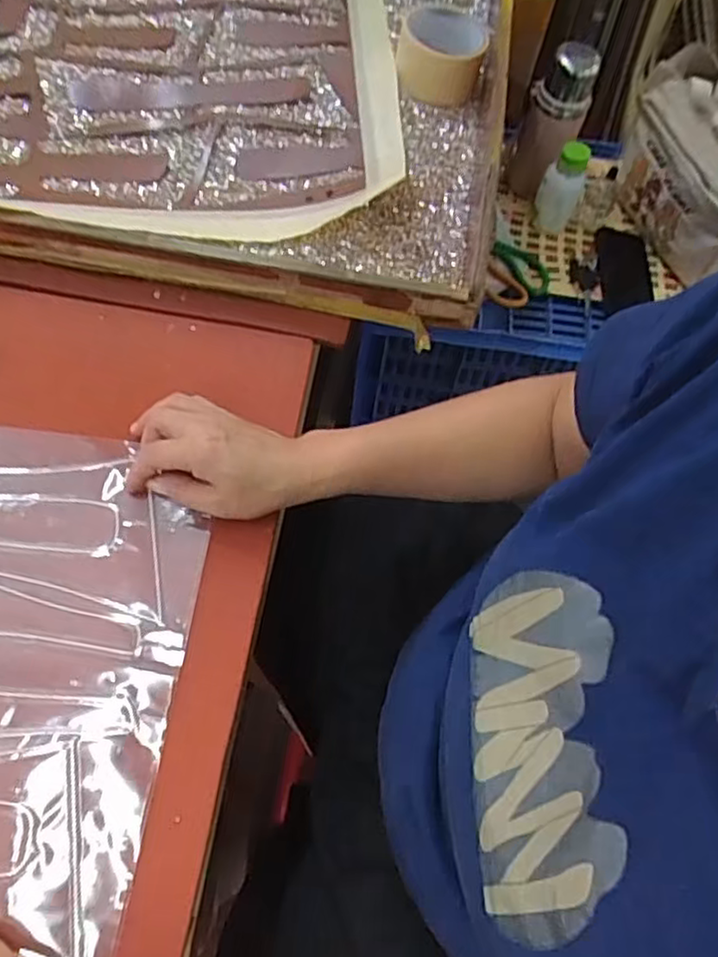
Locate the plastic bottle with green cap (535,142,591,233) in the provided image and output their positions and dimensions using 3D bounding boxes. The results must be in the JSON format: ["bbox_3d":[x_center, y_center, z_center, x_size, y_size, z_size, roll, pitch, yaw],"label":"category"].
[{"bbox_3d":[0.288,-0.415,0.946,0.058,0.125,0.043,18,64,4],"label":"plastic bottle with green cap"}]

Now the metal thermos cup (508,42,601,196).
[{"bbox_3d":[0.272,-0.498,0.944,0.074,0.201,0.071,2,63,-4],"label":"metal thermos cup"}]

